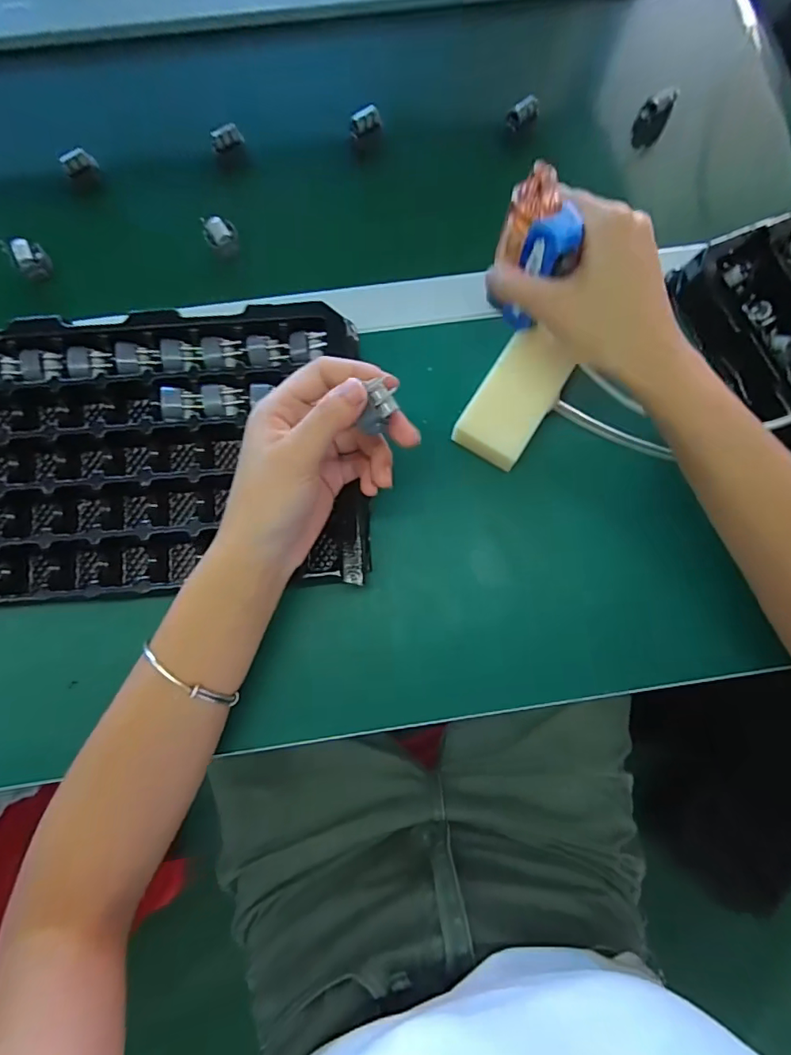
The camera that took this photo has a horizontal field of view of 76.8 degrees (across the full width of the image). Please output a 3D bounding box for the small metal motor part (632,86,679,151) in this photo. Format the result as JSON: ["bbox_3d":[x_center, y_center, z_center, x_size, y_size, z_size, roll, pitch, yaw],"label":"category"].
[{"bbox_3d":[0.235,-0.374,0.456,0.026,0.046,0.018,26,79,4],"label":"small metal motor part"}]

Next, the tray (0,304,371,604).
[{"bbox_3d":[-0.205,-0.051,0.356,0.356,0.034,0.201,-3,78,-2],"label":"tray"}]

